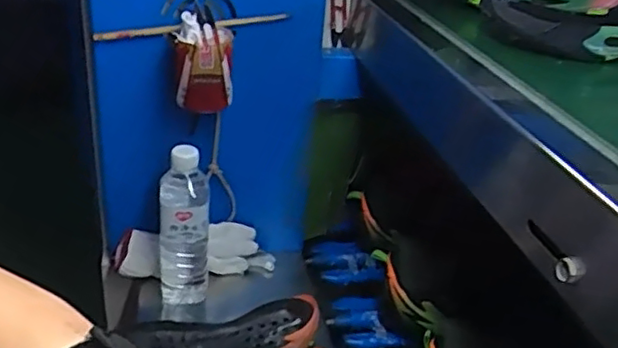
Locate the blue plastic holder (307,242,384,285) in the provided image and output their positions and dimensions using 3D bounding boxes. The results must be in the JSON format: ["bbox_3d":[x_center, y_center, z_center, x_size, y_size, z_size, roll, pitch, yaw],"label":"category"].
[{"bbox_3d":[0.057,0.138,0.990,0.114,0.024,0.075,5,27,-1],"label":"blue plastic holder"}]

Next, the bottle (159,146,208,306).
[{"bbox_3d":[-0.156,0.070,0.792,0.057,0.220,0.052,1,27,-9],"label":"bottle"}]

